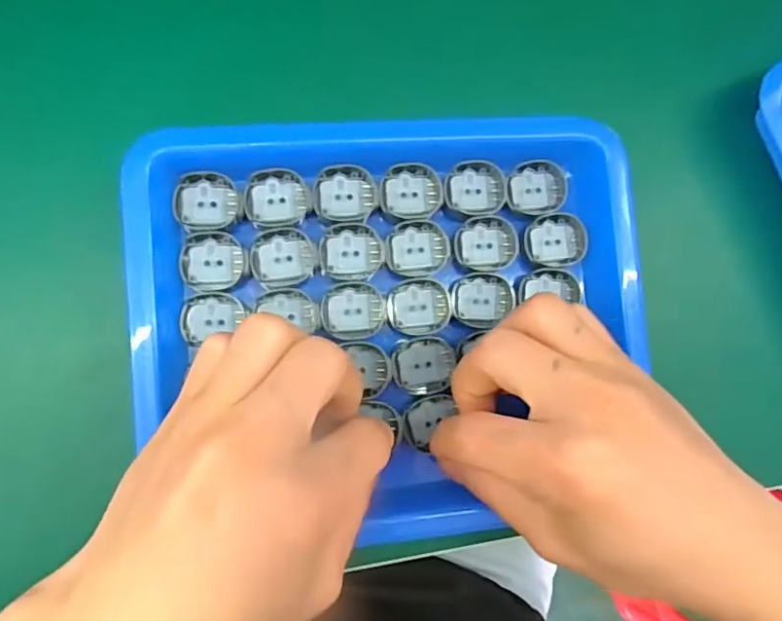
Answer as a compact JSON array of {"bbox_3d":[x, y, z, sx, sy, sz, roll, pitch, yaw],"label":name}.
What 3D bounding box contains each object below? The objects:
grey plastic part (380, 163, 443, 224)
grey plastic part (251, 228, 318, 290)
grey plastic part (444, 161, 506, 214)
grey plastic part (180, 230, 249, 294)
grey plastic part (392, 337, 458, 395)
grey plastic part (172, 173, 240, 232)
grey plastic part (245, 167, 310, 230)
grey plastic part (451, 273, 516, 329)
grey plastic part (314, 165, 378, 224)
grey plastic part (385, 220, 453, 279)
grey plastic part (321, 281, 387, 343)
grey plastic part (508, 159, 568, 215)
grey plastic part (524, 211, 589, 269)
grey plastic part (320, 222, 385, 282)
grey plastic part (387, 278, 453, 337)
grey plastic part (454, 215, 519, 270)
[{"bbox_3d":[0.009,-0.053,0.260,0.028,0.004,0.025,-5,86,-9],"label":"grey plastic part"},{"bbox_3d":[-0.047,-0.023,0.252,0.027,0.004,0.026,1,86,-8],"label":"grey plastic part"},{"bbox_3d":[0.039,-0.056,0.265,0.028,0.005,0.024,2,85,-8],"label":"grey plastic part"},{"bbox_3d":[-0.076,-0.021,0.248,0.026,0.004,0.026,1,86,-8],"label":"grey plastic part"},{"bbox_3d":[0.015,0.025,0.257,0.027,0.004,0.025,3,85,-8],"label":"grey plastic part"},{"bbox_3d":[-0.079,-0.047,0.249,0.026,0.004,0.026,6,85,-8],"label":"grey plastic part"},{"bbox_3d":[-0.050,-0.049,0.253,0.027,0.004,0.025,-5,86,-9],"label":"grey plastic part"},{"bbox_3d":[0.042,-0.005,0.262,0.028,0.004,0.024,-6,87,-9],"label":"grey plastic part"},{"bbox_3d":[-0.020,-0.052,0.256,0.027,0.004,0.025,-3,86,-9],"label":"grey plastic part"},{"bbox_3d":[0.013,-0.028,0.260,0.028,0.004,0.025,2,85,-8],"label":"grey plastic part"},{"bbox_3d":[-0.016,0.000,0.255,0.028,0.004,0.025,9,84,-8],"label":"grey plastic part"},{"bbox_3d":[0.068,-0.058,0.268,0.026,0.006,0.024,-3,86,-9],"label":"grey plastic part"},{"bbox_3d":[0.077,-0.033,0.268,0.027,0.007,0.024,-6,87,-9],"label":"grey plastic part"},{"bbox_3d":[-0.017,-0.026,0.256,0.028,0.004,0.025,4,85,-8],"label":"grey plastic part"},{"bbox_3d":[0.013,-0.002,0.258,0.028,0.004,0.026,-5,87,-9],"label":"grey plastic part"},{"bbox_3d":[0.044,-0.031,0.264,0.029,0.005,0.025,-5,86,-9],"label":"grey plastic part"}]

